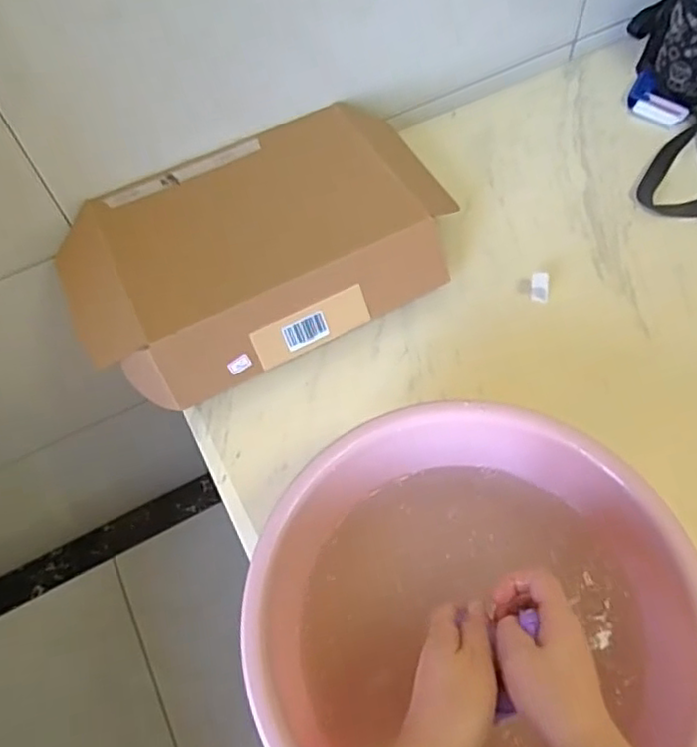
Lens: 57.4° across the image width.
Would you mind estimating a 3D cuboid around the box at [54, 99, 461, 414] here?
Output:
[{"bbox_3d":[-0.107,-0.153,0.766,0.448,0.105,0.297,-22,63,-11],"label":"box"}]

